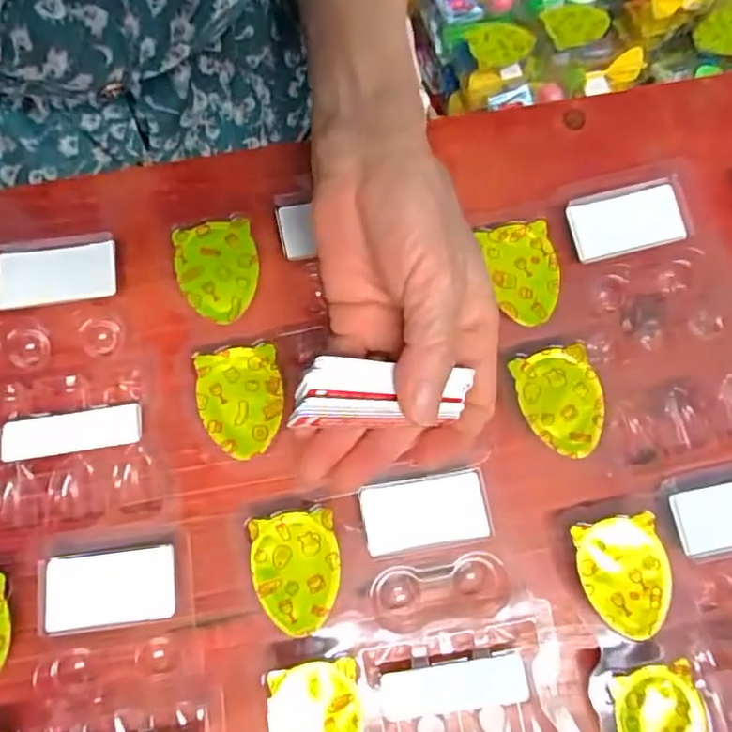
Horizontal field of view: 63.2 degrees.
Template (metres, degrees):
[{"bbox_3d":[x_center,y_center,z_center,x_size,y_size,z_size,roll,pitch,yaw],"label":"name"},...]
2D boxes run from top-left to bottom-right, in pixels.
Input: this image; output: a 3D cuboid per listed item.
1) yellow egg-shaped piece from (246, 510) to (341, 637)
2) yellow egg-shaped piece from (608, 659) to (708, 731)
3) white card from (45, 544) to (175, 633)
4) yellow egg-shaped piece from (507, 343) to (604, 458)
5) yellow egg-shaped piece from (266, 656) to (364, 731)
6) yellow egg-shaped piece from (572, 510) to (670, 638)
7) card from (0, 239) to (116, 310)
[{"bbox_3d":[-0.031,0.092,0.266,0.038,0.004,0.051,-10,76,-1],"label":"yellow egg-shaped piece"},{"bbox_3d":[0.130,0.160,0.264,0.039,0.012,0.051,-8,80,3],"label":"yellow egg-shaped piece"},{"bbox_3d":[-0.113,0.099,0.264,0.055,0.004,0.031,-6,76,-3],"label":"white card"},{"bbox_3d":[0.093,0.017,0.282,0.037,0.004,0.051,-15,78,-2],"label":"yellow egg-shaped piece"},{"bbox_3d":[-0.022,0.157,0.262,0.039,0.016,0.051,-9,80,3],"label":"yellow egg-shaped piece"},{"bbox_3d":[0.118,0.096,0.272,0.038,0.011,0.051,-12,80,2],"label":"yellow egg-shaped piece"},{"bbox_3d":[-0.150,-0.044,0.287,0.057,0.004,0.027,-7,82,-1],"label":"card"}]

